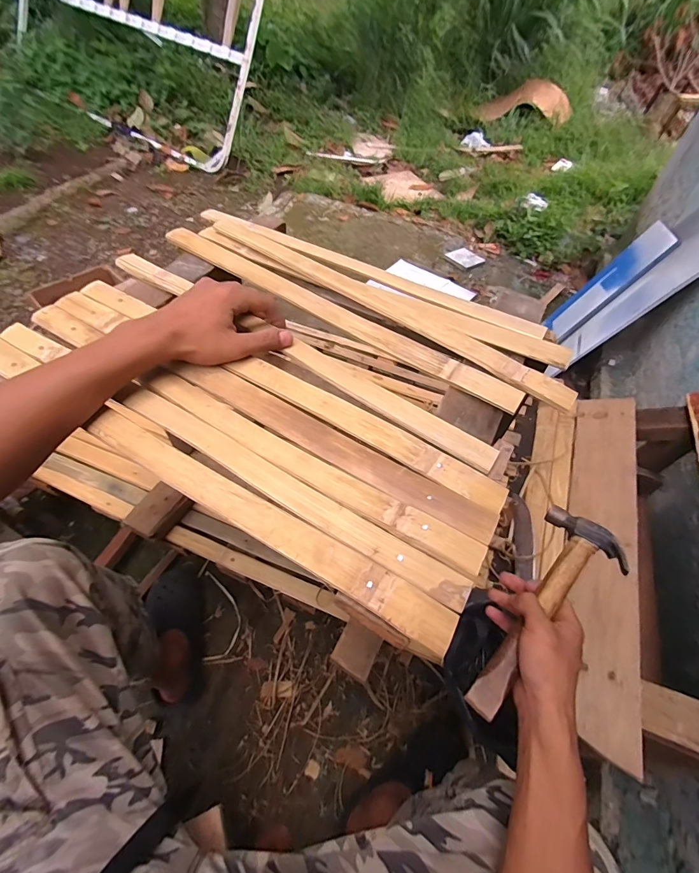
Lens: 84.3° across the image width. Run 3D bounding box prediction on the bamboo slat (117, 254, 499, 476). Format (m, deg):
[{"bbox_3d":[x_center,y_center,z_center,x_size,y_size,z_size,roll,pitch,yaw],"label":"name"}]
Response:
[{"bbox_3d":[-0.073,-0.097,0.414,0.494,0.015,0.032,31,58,16],"label":"bamboo slat"}]

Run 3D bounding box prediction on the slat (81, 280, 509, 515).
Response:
[{"bbox_3d":[-0.082,-0.061,0.383,0.496,0.011,0.033,27,57,16],"label":"slat"}]

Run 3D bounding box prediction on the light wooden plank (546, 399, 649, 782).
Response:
[{"bbox_3d":[0.423,0.165,0.661,0.122,0.032,0.622,-6,47,40],"label":"light wooden plank"}]

